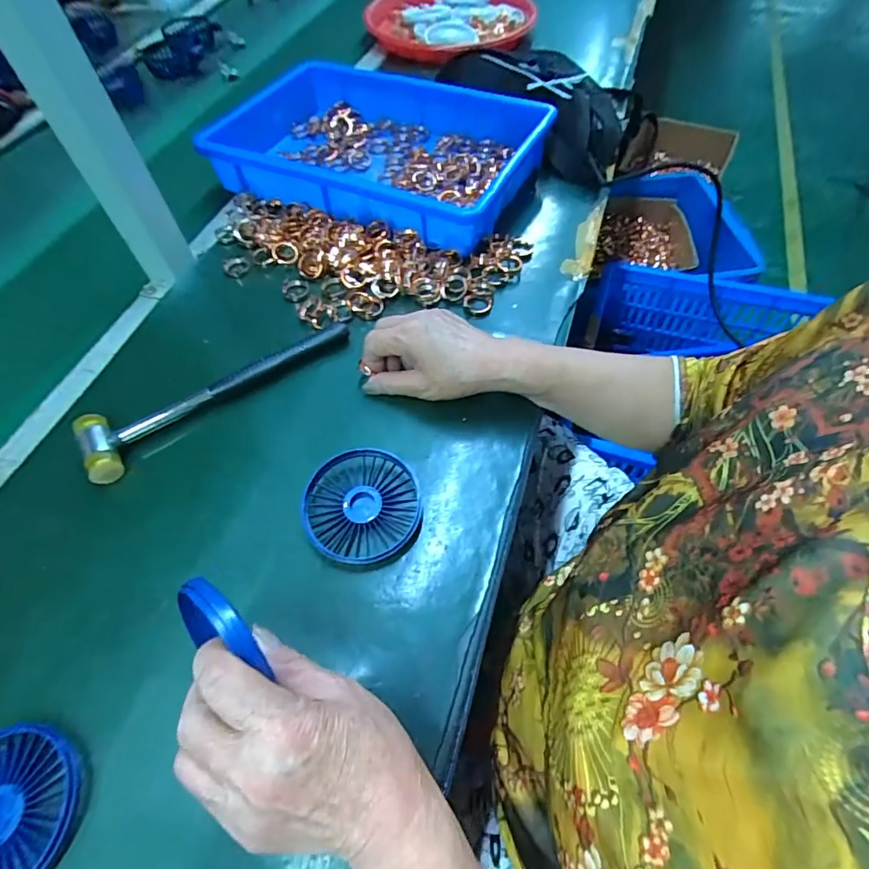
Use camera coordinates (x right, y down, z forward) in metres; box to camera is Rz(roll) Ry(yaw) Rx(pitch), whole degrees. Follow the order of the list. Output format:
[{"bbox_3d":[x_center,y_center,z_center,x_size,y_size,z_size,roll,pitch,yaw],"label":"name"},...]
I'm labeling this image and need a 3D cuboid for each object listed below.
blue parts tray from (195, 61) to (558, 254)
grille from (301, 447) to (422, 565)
[{"bbox_3d":[-0.080,-0.358,0.610,0.374,0.069,0.262,20,60,13],"label":"blue parts tray"},{"bbox_3d":[-0.054,0.053,0.373,0.086,0.021,0.081,0,58,1],"label":"grille"}]

